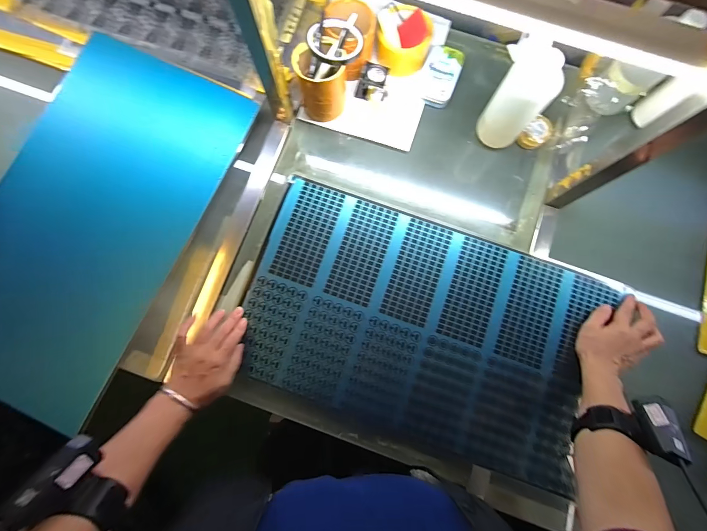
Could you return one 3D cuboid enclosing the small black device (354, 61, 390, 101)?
[{"bbox_3d":[0.033,-0.327,0.569,0.055,0.051,0.042,19,81,3],"label":"small black device"}]

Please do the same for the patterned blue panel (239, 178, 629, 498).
[{"bbox_3d":[0.104,0.097,0.531,0.550,0.011,0.340,19,81,3],"label":"patterned blue panel"}]

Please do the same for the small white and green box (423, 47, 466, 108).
[{"bbox_3d":[0.163,-0.347,0.586,0.060,0.023,0.113,15,81,2],"label":"small white and green box"}]

